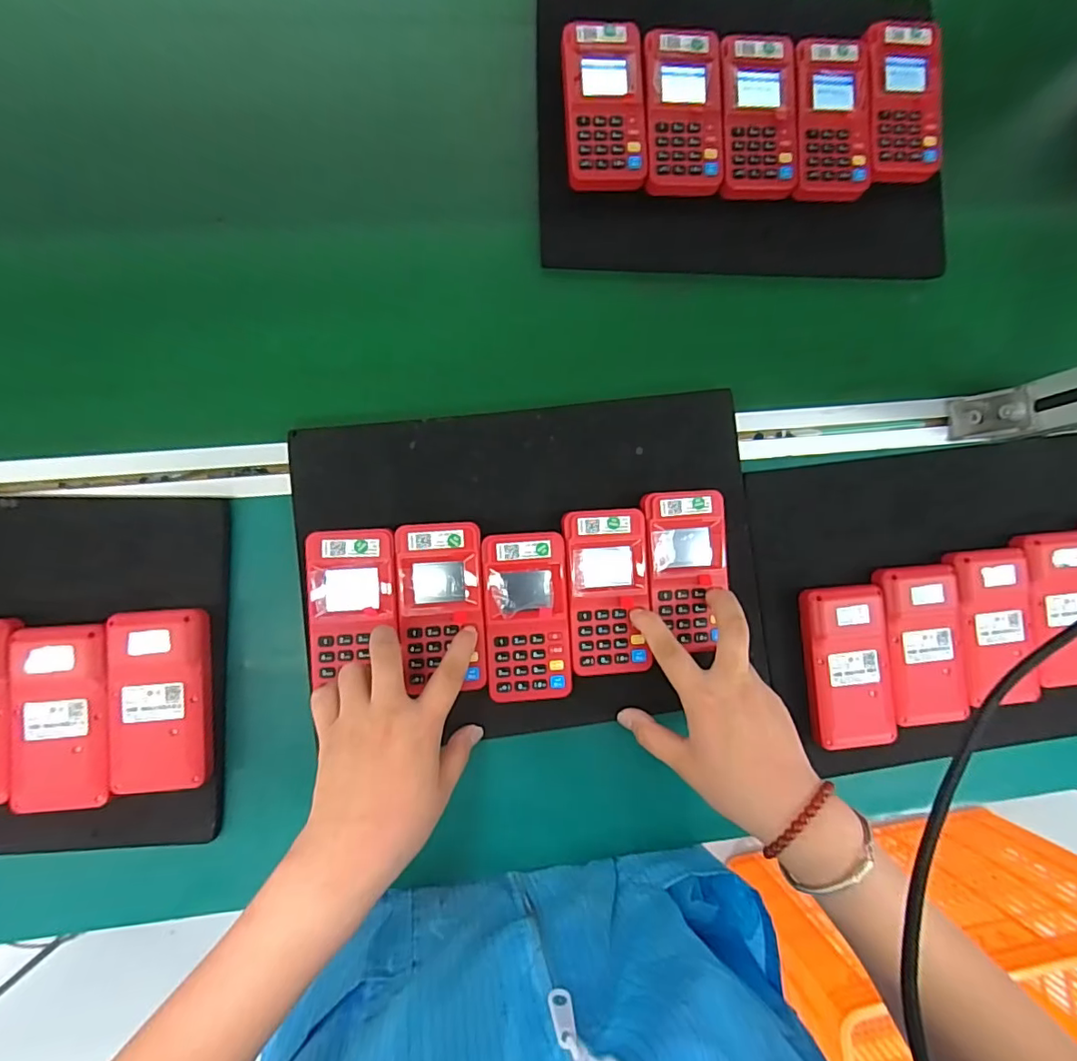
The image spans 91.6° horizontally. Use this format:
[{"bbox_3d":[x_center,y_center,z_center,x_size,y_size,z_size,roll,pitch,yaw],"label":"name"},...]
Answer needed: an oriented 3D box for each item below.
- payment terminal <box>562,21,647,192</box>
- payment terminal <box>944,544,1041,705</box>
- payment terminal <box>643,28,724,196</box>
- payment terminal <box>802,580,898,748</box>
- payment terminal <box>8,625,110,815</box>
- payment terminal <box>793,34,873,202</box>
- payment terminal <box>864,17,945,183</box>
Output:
[{"bbox_3d":[0.052,-0.333,0.416,0.062,0.028,0.118,-3,88,-2],"label":"payment terminal"},{"bbox_3d":[0.368,0.079,0.426,0.065,0.024,0.124,-6,88,-2],"label":"payment terminal"},{"bbox_3d":[0.115,-0.332,0.420,0.061,0.027,0.118,-3,88,-2],"label":"payment terminal"},{"bbox_3d":[0.244,0.107,0.414,0.063,0.023,0.122,-3,88,-2],"label":"payment terminal"},{"bbox_3d":[-0.328,0.129,0.361,0.061,0.016,0.123,-1,88,-2],"label":"payment terminal"},{"bbox_3d":[0.241,-0.338,0.432,0.062,0.026,0.123,-2,86,-5],"label":"payment terminal"},{"bbox_3d":[0.304,-0.355,0.431,0.064,0.014,0.126,-3,88,-2],"label":"payment terminal"}]

